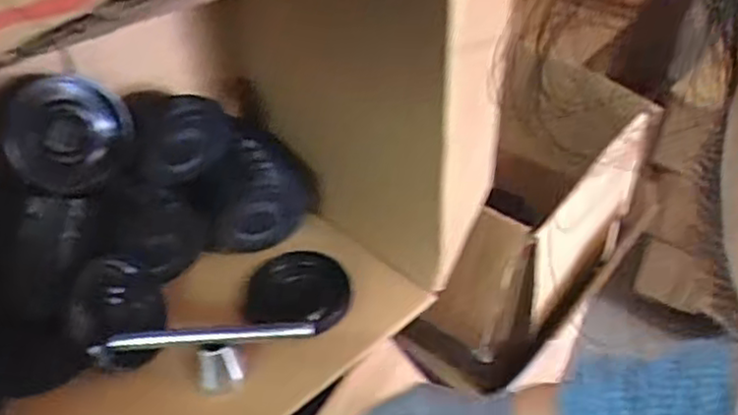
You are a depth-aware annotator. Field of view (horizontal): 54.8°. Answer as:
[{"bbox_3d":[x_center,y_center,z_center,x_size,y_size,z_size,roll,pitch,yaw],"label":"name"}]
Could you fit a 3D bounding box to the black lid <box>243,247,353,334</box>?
[{"bbox_3d":[-0.081,0.089,0.839,0.113,0.019,0.120,2,38,-2],"label":"black lid"}]

